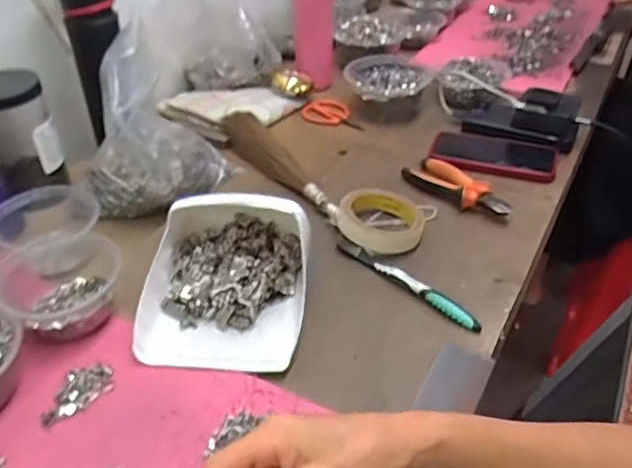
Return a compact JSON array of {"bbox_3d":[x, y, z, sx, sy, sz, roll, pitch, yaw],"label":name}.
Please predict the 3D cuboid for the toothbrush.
[{"bbox_3d":[0.091,0.047,0.621,0.182,0.020,0.016,32,47,32],"label":"toothbrush"}]

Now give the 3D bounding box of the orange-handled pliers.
[{"bbox_3d":[0.176,-0.059,0.751,0.060,0.020,0.149,-26,46,-30],"label":"orange-handled pliers"}]

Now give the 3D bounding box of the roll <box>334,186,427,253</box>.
[{"bbox_3d":[0.073,-0.017,0.689,0.096,0.031,0.094,1,39,-1],"label":"roll"}]

